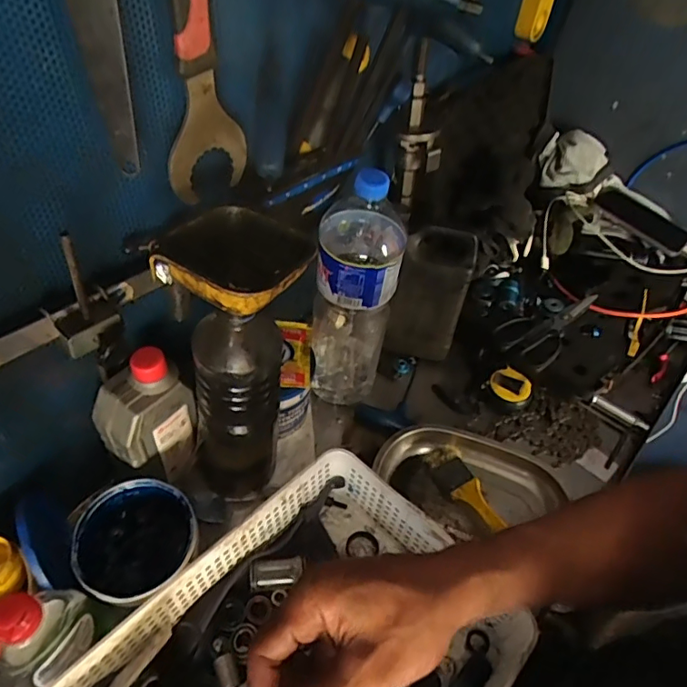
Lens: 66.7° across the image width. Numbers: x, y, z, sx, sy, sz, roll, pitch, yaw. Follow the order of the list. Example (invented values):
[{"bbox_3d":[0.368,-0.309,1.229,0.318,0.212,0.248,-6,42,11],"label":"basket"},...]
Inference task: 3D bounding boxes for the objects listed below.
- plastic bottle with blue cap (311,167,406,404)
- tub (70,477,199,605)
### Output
[{"bbox_3d":[0.012,-0.053,0.580,0.081,0.301,0.089,7,48,0],"label":"plastic bottle with blue cap"},{"bbox_3d":[-0.189,0.185,0.483,0.101,0.077,0.095,3,49,-3],"label":"tub"}]

